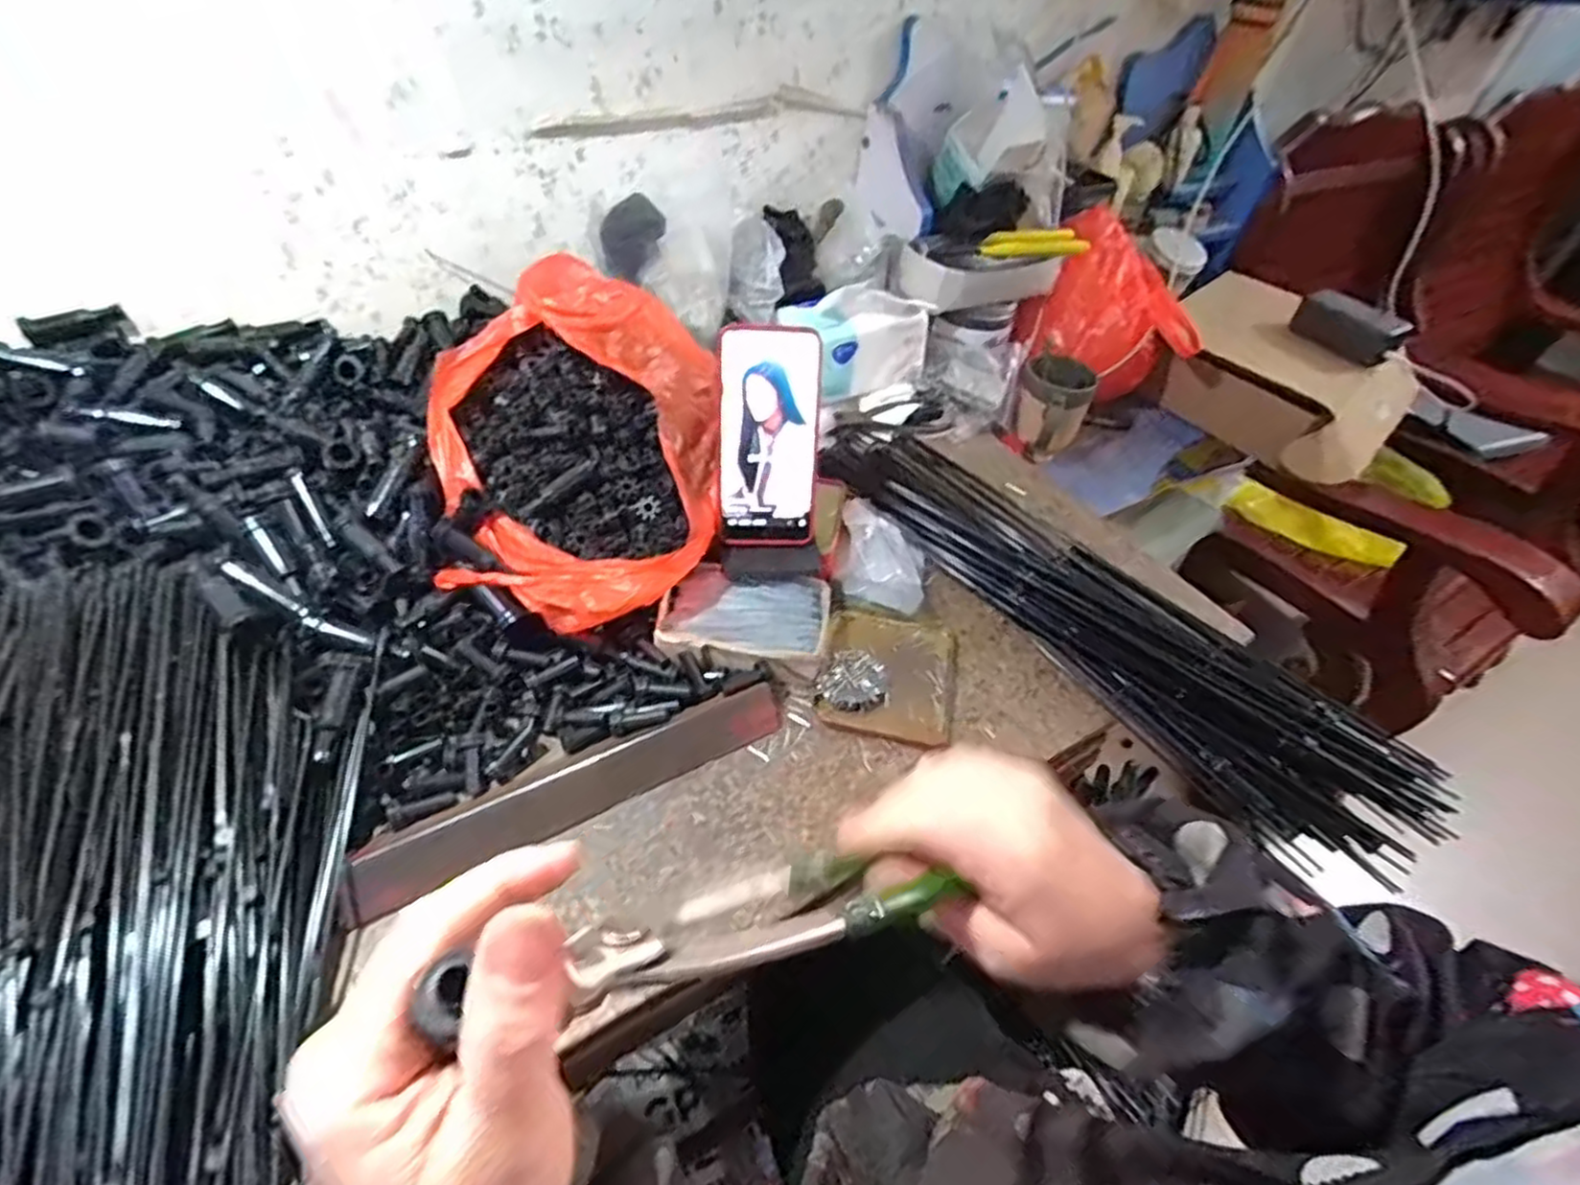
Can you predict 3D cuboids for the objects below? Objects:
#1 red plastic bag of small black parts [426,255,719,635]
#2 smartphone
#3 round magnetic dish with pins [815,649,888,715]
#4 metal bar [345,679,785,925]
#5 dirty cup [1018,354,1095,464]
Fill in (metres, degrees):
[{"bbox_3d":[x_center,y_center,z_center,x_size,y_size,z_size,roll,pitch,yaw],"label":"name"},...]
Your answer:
[{"bbox_3d":[-0.162,-0.122,0.559,0.209,0.128,0.271,-1,46,-5],"label":"red plastic bag of small black parts"},{"bbox_3d":[-0.016,-0.118,0.559,0.077,0.163,0.015,-1,21,-5],"label":"smartphone"},{"bbox_3d":[0.050,0.069,0.560,0.046,0.017,0.048,2,46,-2],"label":"round magnetic dish with pins"},{"bbox_3d":[-0.135,0.123,0.485,0.279,0.028,0.042,-22,52,-23],"label":"metal bar"},{"bbox_3d":[0.312,-0.226,0.871,0.078,0.110,0.078,2,46,-2],"label":"dirty cup"}]

